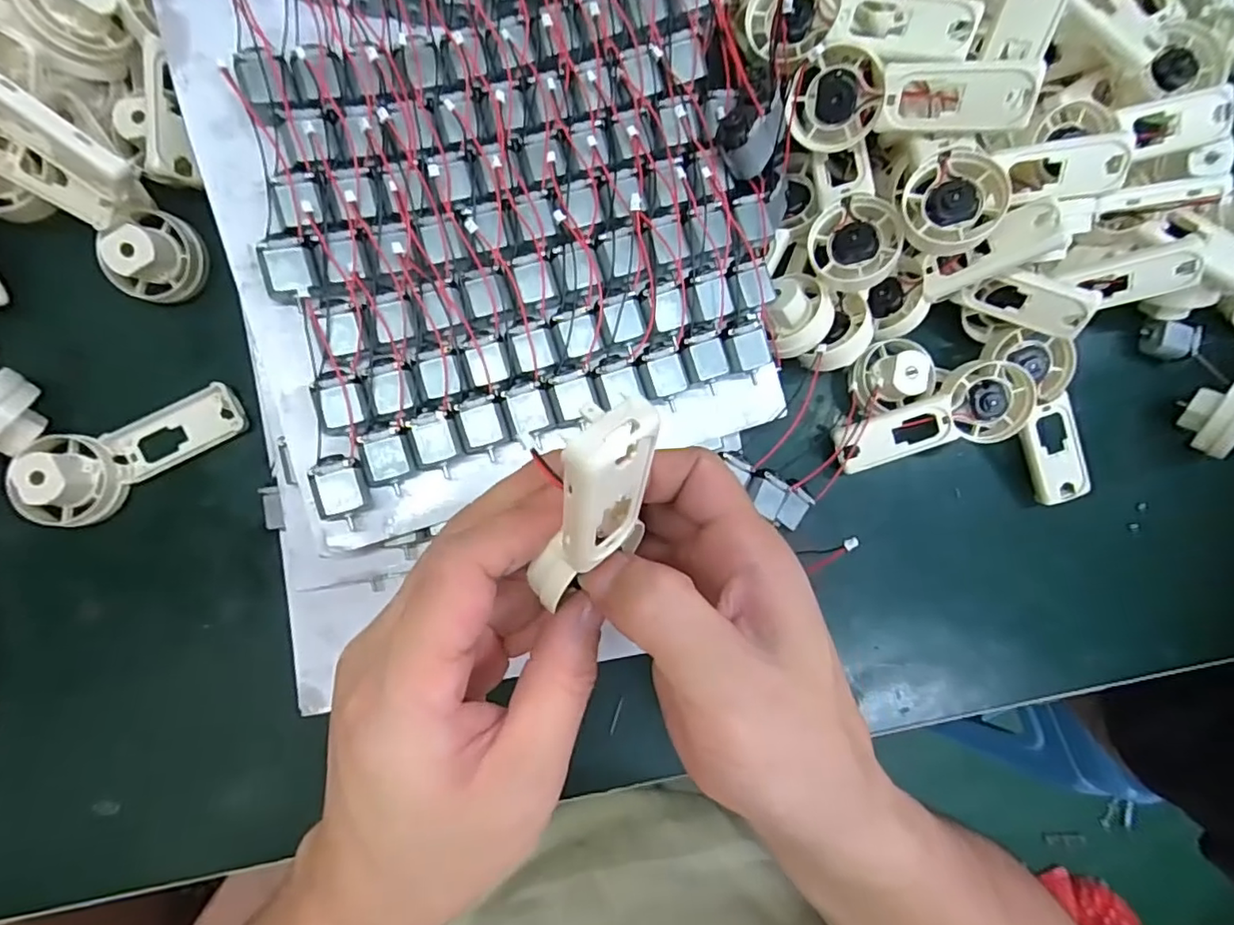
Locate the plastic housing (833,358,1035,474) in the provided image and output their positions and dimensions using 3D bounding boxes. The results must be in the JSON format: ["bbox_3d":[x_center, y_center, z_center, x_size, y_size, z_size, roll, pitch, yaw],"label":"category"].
[{"bbox_3d":[0.155,-0.024,0.292,0.095,0.015,0.038,-14,99,6],"label":"plastic housing"}]

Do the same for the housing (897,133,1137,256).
[{"bbox_3d":[0.168,-0.121,0.256,0.092,0.030,0.041,-24,88,-7],"label":"housing"}]

